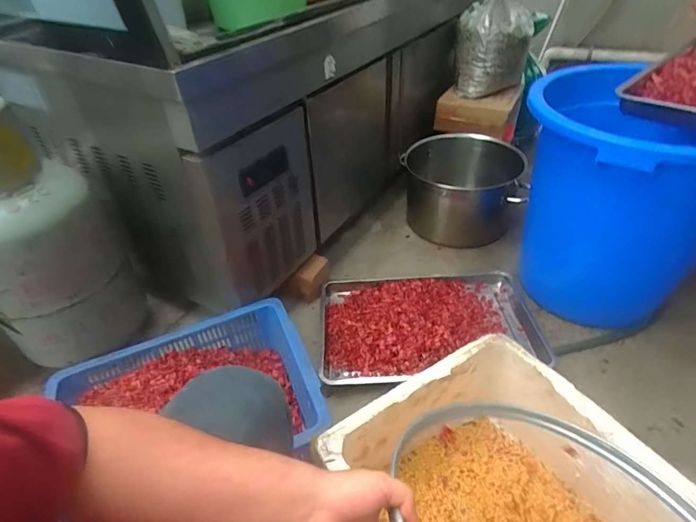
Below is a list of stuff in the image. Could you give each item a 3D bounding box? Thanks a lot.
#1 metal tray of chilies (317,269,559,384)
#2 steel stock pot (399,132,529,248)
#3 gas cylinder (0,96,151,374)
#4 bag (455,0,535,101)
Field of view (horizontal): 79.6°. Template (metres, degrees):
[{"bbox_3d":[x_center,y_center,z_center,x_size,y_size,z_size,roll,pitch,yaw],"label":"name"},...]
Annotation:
[{"bbox_3d":[0.221,0.161,1.183,0.601,0.067,0.387,-4,39,1],"label":"metal tray of chilies"},{"bbox_3d":[0.409,-0.275,1.542,0.419,0.247,0.327,5,40,11],"label":"steel stock pot"},{"bbox_3d":[-0.694,-0.023,0.969,0.280,0.655,0.290,-26,44,-24],"label":"gas cylinder"},{"bbox_3d":[0.591,-0.961,1.637,0.285,0.612,0.256,13,18,20],"label":"bag"}]

